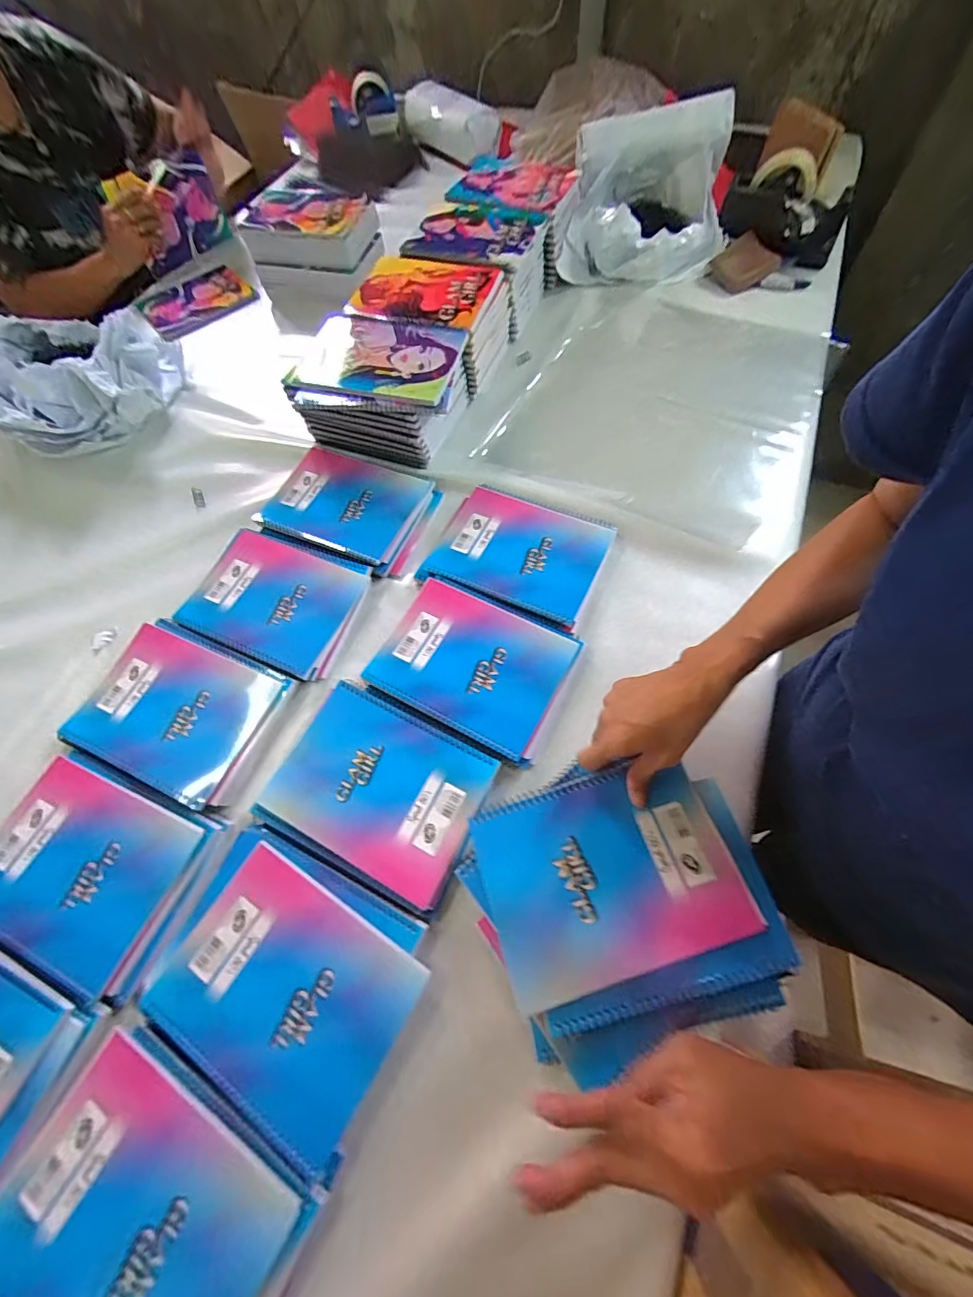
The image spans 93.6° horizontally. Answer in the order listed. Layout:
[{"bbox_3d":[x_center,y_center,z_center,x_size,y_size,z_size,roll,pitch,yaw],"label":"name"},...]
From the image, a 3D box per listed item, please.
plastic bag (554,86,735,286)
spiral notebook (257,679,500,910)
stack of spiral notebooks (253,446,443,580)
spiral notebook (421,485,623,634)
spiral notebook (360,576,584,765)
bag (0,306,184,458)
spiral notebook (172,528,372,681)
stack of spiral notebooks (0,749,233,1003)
[{"bbox_3d":[0.290,-0.812,0.839,0.284,0.174,0.314,9,64,9],"label":"plastic bag"},{"bbox_3d":[-0.107,0.135,0.456,0.200,0.013,0.151,25,65,15],"label":"spiral notebook"},{"bbox_3d":[-0.183,-0.193,0.624,0.222,0.027,0.153,19,64,12],"label":"stack of spiral notebooks"},{"bbox_3d":[0.039,-0.117,0.575,0.203,0.024,0.158,21,64,14],"label":"spiral notebook"},{"bbox_3d":[-0.016,0.012,0.508,0.204,0.011,0.151,24,65,15],"label":"spiral notebook"},{"bbox_3d":[-0.659,-0.423,0.728,0.250,0.114,0.280,4,62,5],"label":"bag"},{"bbox_3d":[-0.257,-0.063,0.566,0.205,0.019,0.163,18,64,12],"label":"spiral notebook"},{"bbox_3d":[-0.382,0.209,0.446,0.218,0.026,0.157,19,64,12],"label":"stack of spiral notebooks"}]

